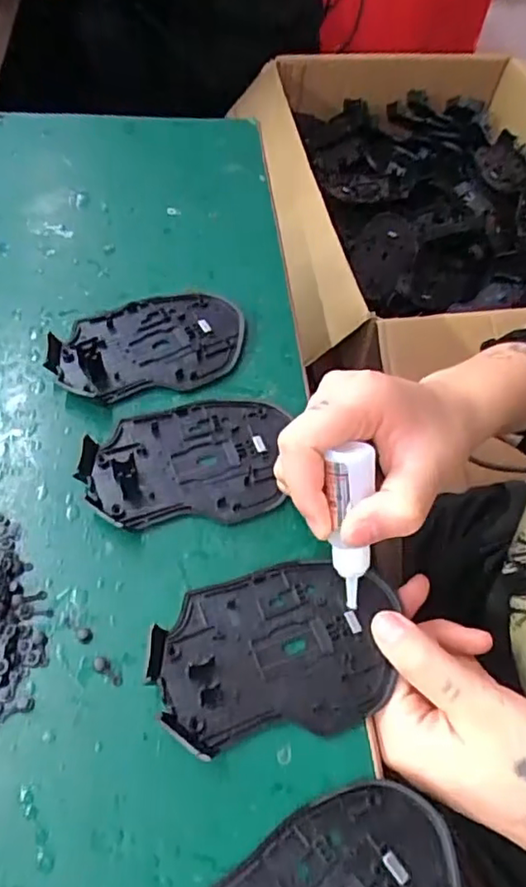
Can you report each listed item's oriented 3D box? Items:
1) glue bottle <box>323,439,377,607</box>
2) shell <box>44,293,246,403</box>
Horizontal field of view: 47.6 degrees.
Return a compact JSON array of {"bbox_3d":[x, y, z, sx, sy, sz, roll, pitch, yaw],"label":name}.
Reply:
[{"bbox_3d":[0.039,0.039,0.267,0.019,0.076,0.015,-8,25,-9],"label":"glue bottle"},{"bbox_3d":[-0.066,-0.060,0.353,0.113,0.009,0.069,-16,60,-14],"label":"shell"}]

